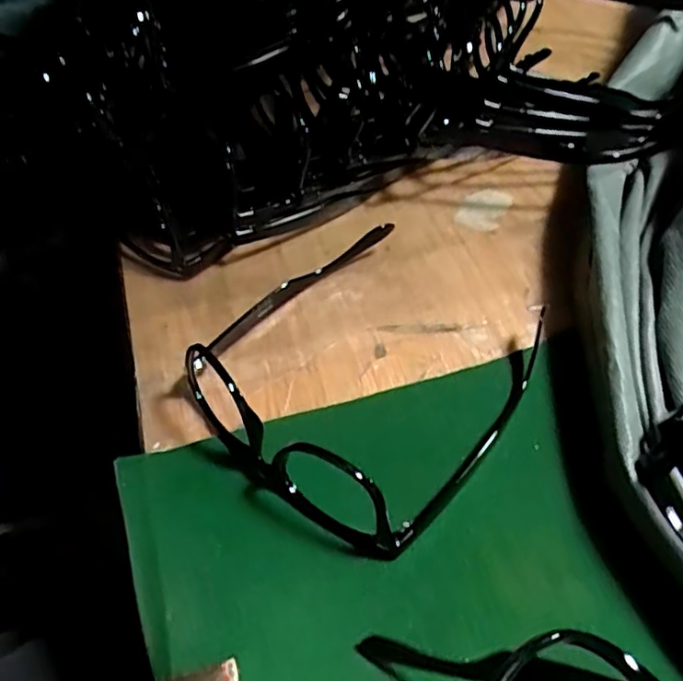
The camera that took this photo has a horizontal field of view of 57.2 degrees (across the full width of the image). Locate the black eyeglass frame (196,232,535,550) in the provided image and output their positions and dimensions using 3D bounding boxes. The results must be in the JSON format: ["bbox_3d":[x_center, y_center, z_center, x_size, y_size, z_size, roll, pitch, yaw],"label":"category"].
[{"bbox_3d":[0.012,0.007,0.328,0.152,0.040,0.159,35,64,26],"label":"black eyeglass frame"}]

